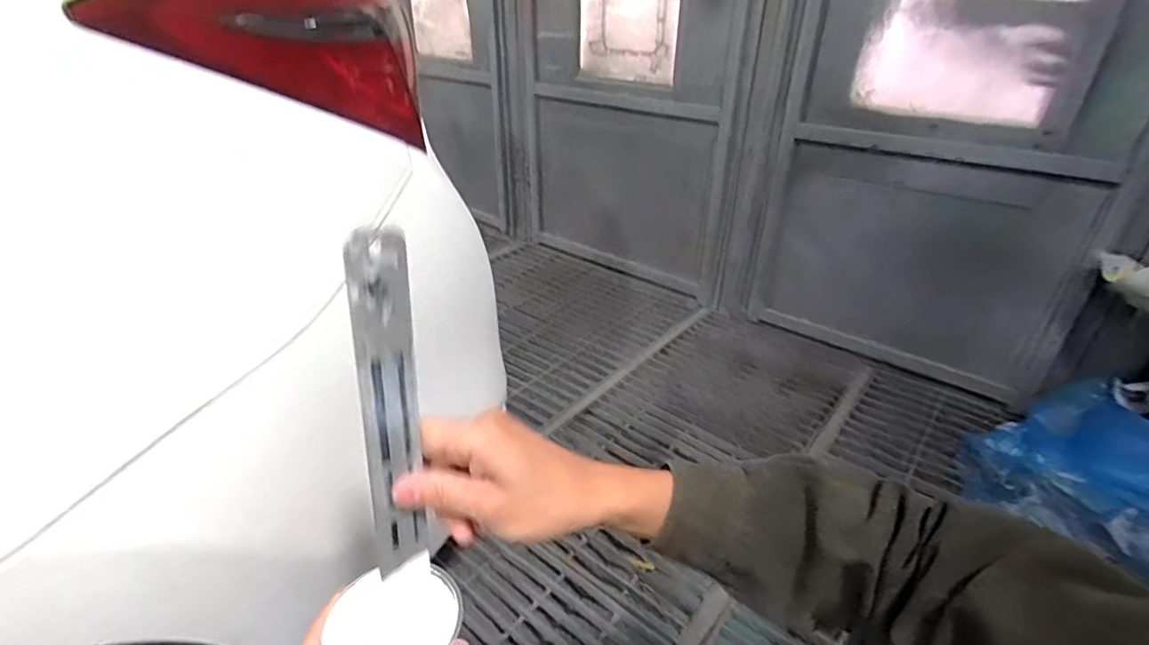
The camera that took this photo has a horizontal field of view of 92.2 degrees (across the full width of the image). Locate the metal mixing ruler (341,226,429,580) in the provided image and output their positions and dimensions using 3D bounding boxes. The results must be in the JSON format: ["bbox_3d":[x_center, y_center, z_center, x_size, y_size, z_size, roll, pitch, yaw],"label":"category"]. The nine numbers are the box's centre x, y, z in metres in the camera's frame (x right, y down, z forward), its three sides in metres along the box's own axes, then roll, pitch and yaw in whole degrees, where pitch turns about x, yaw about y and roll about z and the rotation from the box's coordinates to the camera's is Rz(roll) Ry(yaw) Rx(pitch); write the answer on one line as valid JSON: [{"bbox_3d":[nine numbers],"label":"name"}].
[{"bbox_3d":[-0.103,0.051,0.308,0.034,0.204,0.004,-14,25,-39],"label":"metal mixing ruler"}]

